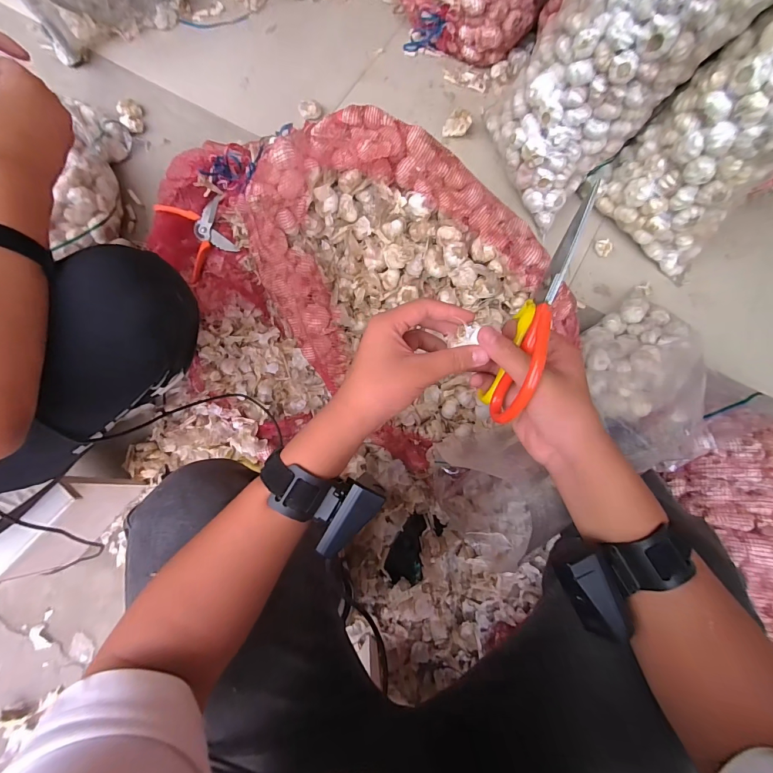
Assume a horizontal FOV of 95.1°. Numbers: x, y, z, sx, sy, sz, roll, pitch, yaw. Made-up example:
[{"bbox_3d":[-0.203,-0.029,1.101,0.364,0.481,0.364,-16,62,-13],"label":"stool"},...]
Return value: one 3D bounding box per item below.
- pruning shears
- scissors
[{"bbox_3d":[-0.428,-0.357,0.822,0.134,0.032,0.192,-28,78,-9],"label":"pruning shears"},{"bbox_3d":[0.126,-0.059,0.295,0.021,0.067,0.185,18,103,3],"label":"scissors"}]

